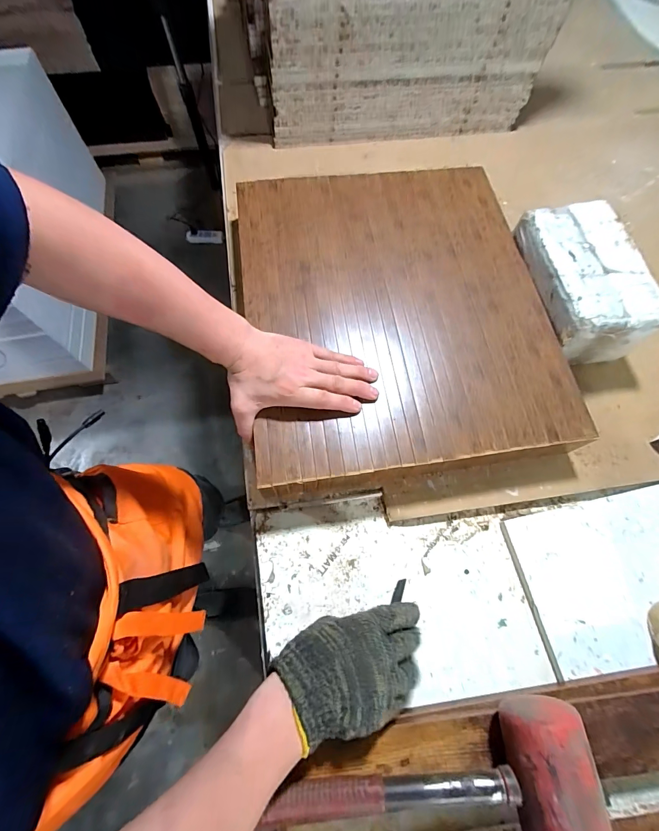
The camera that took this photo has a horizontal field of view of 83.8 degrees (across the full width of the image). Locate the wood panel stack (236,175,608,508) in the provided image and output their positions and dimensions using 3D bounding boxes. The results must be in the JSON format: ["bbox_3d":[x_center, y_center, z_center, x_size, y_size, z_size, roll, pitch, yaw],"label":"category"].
[{"bbox_3d":[0.082,-0.146,0.503,0.380,0.063,0.457,-7,69,-4],"label":"wood panel stack"}]

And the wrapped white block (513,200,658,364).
[{"bbox_3d":[0.340,-0.176,0.511,0.123,0.101,0.204,-10,70,-5],"label":"wrapped white block"}]

